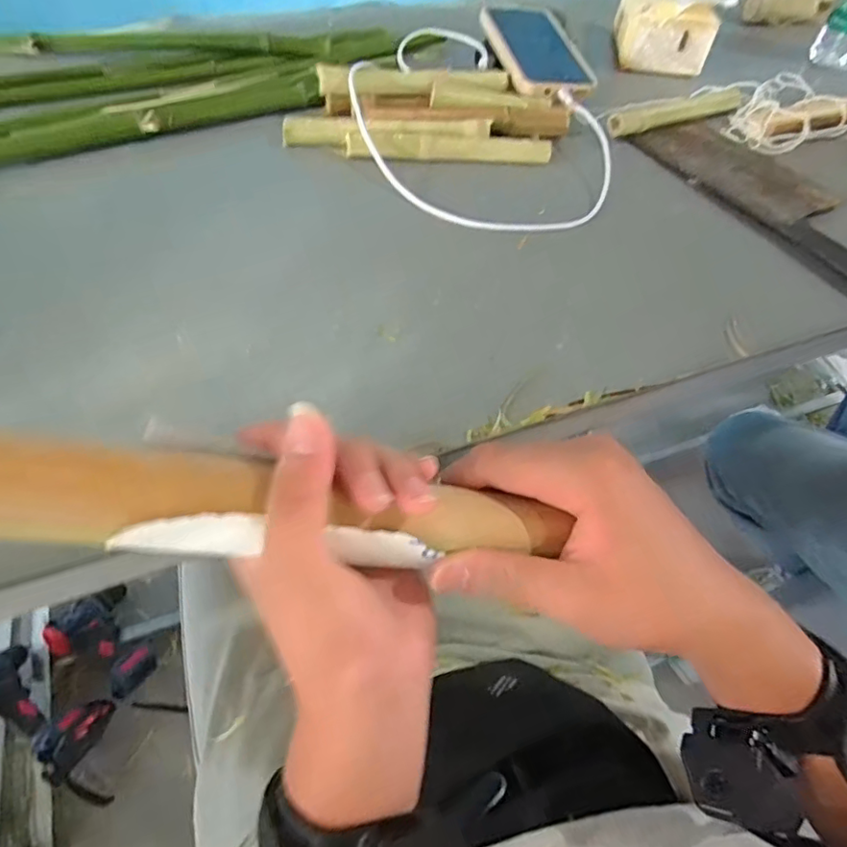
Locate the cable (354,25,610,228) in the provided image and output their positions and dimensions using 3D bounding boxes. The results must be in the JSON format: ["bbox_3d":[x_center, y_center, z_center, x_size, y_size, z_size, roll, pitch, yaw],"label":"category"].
[{"bbox_3d":[0.045,-0.295,0.518,0.222,0.041,0.332,-8,54,-9],"label":"cable"}]

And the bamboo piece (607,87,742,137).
[{"bbox_3d":[0.256,-0.310,0.547,0.186,0.025,0.025,-25,59,-20],"label":"bamboo piece"}]

